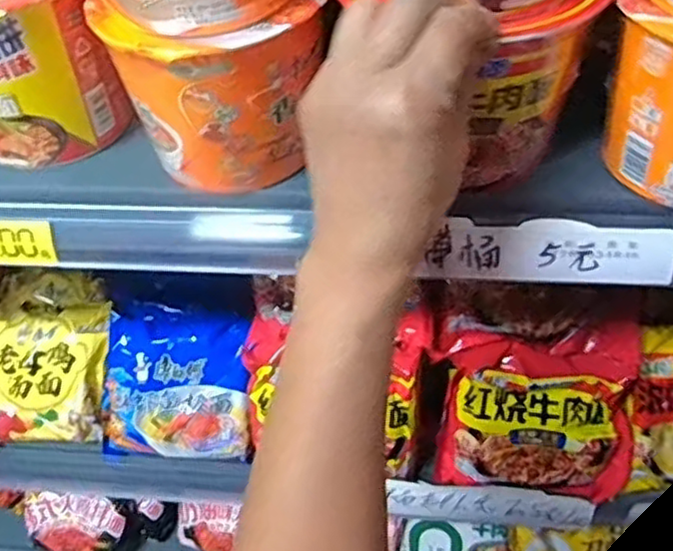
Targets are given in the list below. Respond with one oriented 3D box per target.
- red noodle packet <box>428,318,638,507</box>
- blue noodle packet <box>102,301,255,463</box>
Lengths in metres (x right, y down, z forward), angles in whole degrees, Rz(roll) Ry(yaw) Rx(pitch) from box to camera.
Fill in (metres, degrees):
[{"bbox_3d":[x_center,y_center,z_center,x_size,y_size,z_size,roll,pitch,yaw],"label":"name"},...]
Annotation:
[{"bbox_3d":[0.175,0.118,0.612,0.172,0.182,0.042,2,16,1],"label":"red noodle packet"},{"bbox_3d":[-0.158,0.103,0.670,0.138,0.146,0.040,3,7,5],"label":"blue noodle packet"}]

